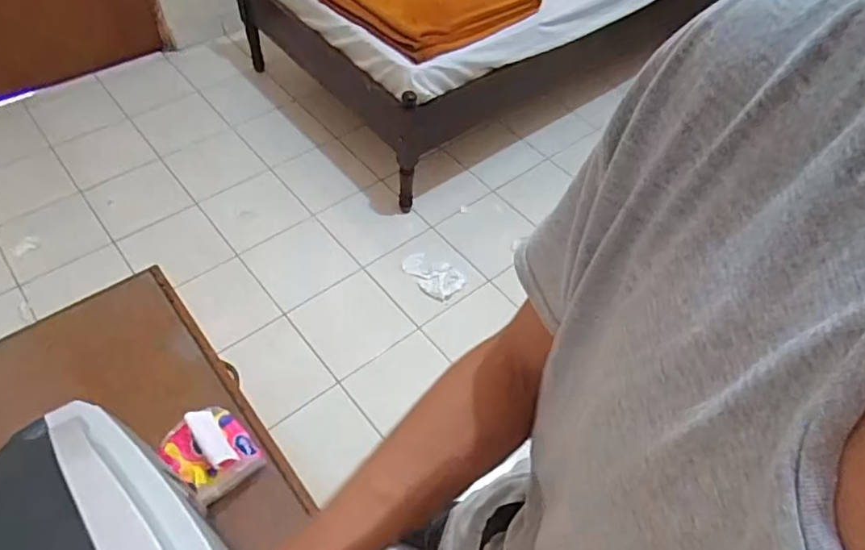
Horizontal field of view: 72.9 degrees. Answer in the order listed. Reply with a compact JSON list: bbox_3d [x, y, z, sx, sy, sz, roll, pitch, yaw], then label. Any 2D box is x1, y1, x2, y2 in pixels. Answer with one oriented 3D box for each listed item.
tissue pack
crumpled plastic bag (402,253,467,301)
[{"bbox_3d":[-0.305,0.242,0.806,0.106,0.051,0.102,38,60,23],"label":"tissue pack"},{"bbox_3d":[-0.001,-0.003,1.897,0.193,0.026,0.134,39,62,21],"label":"crumpled plastic bag"}]

